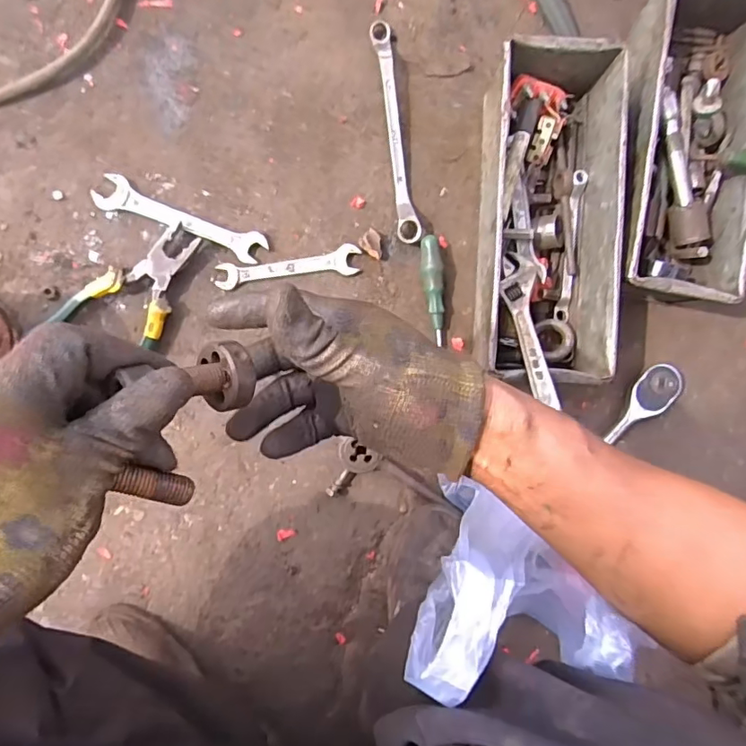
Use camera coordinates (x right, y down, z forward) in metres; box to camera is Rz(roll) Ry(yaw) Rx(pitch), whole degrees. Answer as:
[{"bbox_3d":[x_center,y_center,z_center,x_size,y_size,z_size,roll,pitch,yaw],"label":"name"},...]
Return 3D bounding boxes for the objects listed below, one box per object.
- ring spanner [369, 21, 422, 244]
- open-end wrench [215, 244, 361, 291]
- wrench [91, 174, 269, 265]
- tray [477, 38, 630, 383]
[{"bbox_3d":[0.024,-0.253,0.552,0.022,0.023,0.227,-9,96,-6],"label":"ring spanner"},{"bbox_3d":[-0.089,-0.112,0.556,0.149,0.007,0.030,-8,96,-6],"label":"open-end wrench"},{"bbox_3d":[-0.196,-0.158,0.541,0.172,0.014,0.036,20,92,-8],"label":"wrench"},{"bbox_3d":[0.167,-0.153,0.532,0.117,0.117,0.306,2,95,-7],"label":"tray"}]

